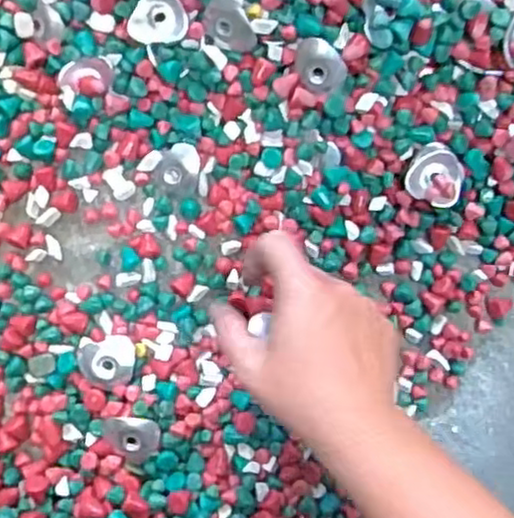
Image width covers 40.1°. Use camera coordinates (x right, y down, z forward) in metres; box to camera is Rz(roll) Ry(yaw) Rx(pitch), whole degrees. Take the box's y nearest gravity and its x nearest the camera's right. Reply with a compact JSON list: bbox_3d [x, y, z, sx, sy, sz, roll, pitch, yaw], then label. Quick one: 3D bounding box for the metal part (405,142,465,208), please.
[{"bbox_3d":[0.115,-0.053,0.452,0.036,0.019,0.035,0,89,-3],"label":"metal part"}]

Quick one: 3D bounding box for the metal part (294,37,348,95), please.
[{"bbox_3d":[0.039,-0.117,0.429,0.034,0.008,0.030,16,102,-20],"label":"metal part"}]

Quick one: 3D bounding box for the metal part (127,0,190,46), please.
[{"bbox_3d":[-0.059,-0.146,0.426,0.035,0.010,0.035,8,95,11],"label":"metal part"}]

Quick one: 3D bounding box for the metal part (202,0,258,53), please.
[{"bbox_3d":[-0.015,-0.139,0.421,0.035,0.008,0.029,32,120,4],"label":"metal part"}]

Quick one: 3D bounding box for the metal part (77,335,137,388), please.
[{"bbox_3d":[-0.095,0.065,0.446,0.035,0.009,0.031,-6,89,-4],"label":"metal part"}]

